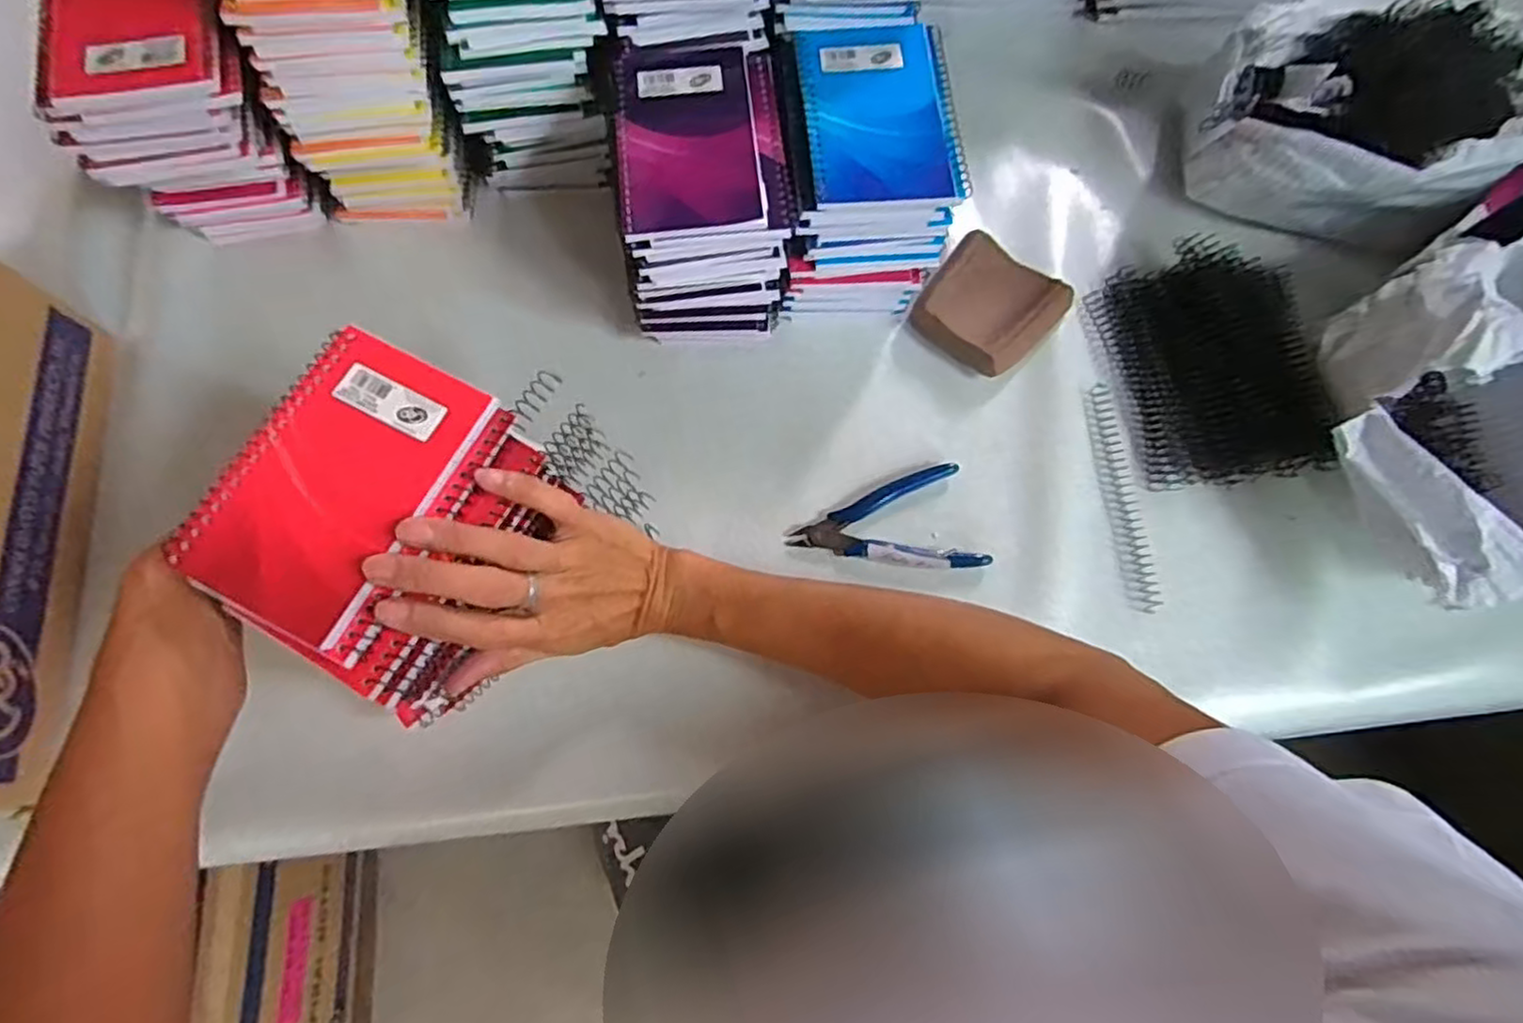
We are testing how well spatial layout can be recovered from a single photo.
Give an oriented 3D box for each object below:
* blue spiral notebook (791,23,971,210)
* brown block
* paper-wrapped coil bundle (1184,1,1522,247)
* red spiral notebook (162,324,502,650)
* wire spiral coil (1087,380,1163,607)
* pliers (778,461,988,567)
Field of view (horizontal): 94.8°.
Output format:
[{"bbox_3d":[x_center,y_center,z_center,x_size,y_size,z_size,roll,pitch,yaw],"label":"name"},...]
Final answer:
[{"bbox_3d":[0.072,-0.238,0.415,0.091,0.006,0.125,-5,73,-4],"label":"blue spiral notebook"},{"bbox_3d":[0.161,-0.145,0.495,0.087,0.023,0.087,36,75,9],"label":"brown block"},{"bbox_3d":[0.402,-0.256,0.484,0.194,0.114,0.123,23,73,5],"label":"paper-wrapped coil bundle"},{"bbox_3d":[-0.189,-0.016,0.311,0.084,0.006,0.127,27,74,6],"label":"red spiral notebook"},{"bbox_3d":[0.239,-0.012,0.467,0.020,0.008,0.157,-4,73,-4],"label":"wire spiral coil"},{"bbox_3d":[0.079,0.009,0.452,0.120,0.012,0.070,-10,73,-5],"label":"pliers"}]

